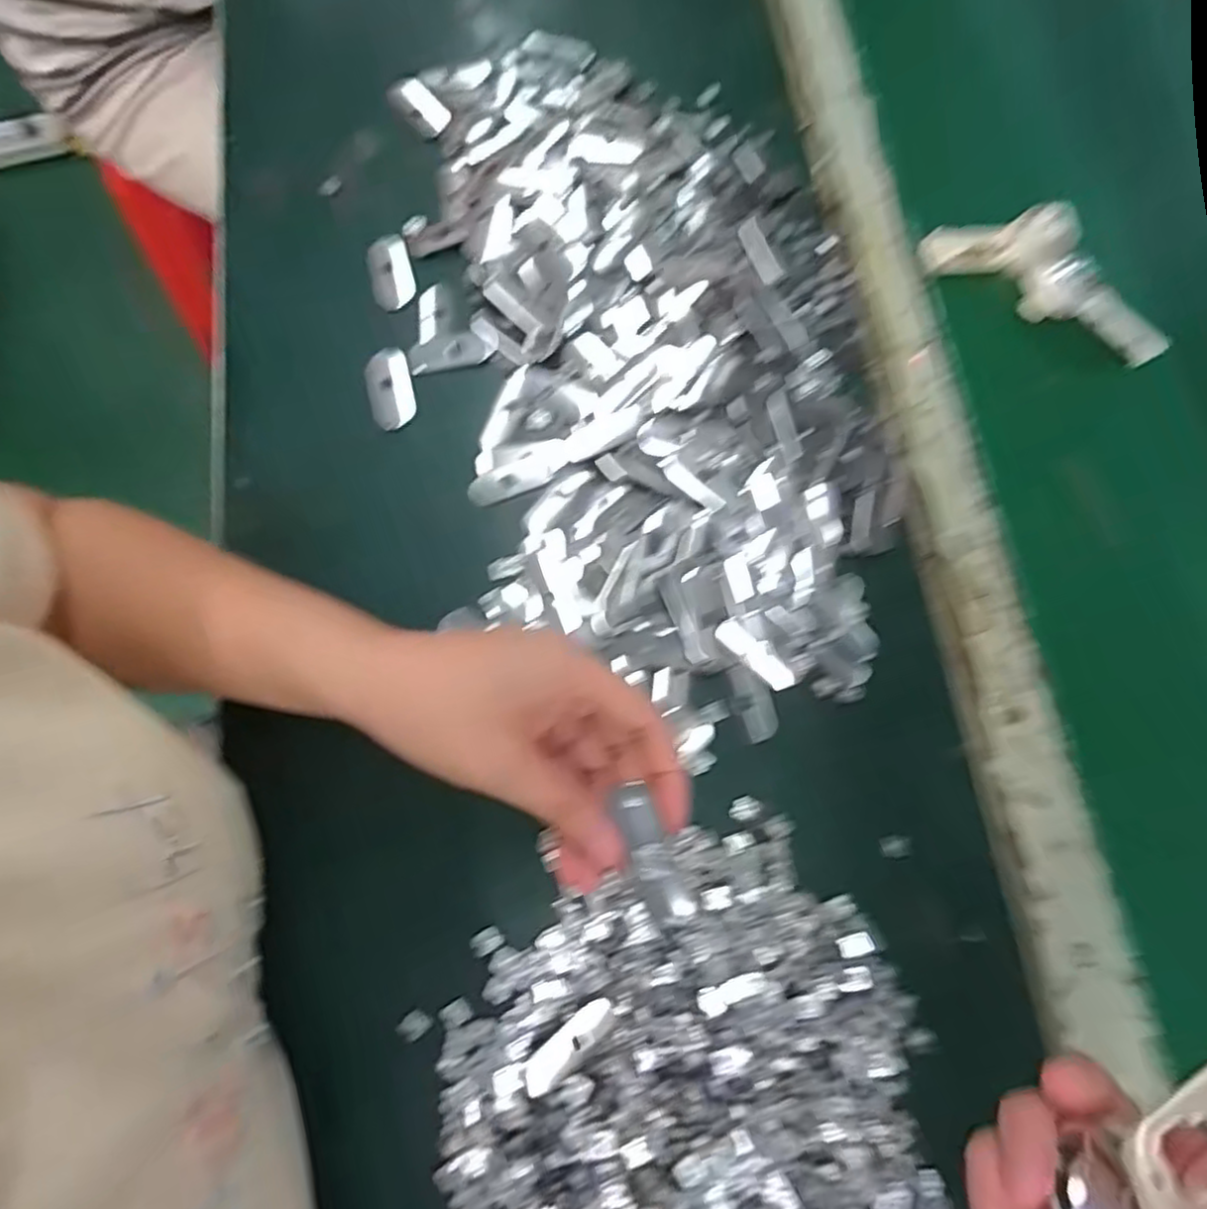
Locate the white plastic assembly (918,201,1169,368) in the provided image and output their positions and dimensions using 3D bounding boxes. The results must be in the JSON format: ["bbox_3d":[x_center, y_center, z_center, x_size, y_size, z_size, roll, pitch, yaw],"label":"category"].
[{"bbox_3d":[0.294,-0.220,0.462,0.159,0.030,0.062,27,76,6],"label":"white plastic assembly"}]

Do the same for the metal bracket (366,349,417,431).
[{"bbox_3d":[-0.132,-0.133,0.437,0.026,0.010,0.051,-12,76,-5],"label":"metal bracket"}]

